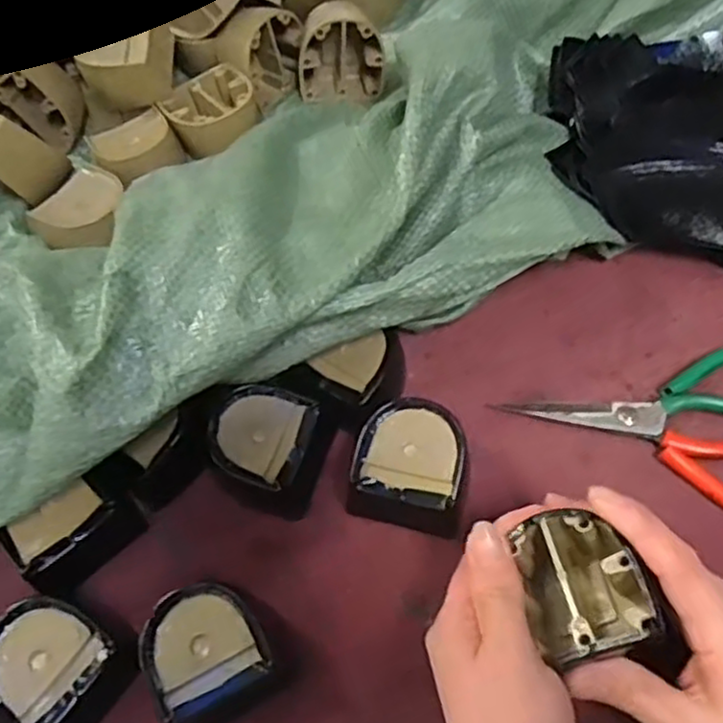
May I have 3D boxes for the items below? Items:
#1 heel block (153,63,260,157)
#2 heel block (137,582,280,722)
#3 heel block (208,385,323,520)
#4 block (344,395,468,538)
[{"bbox_3d":[-0.111,-0.186,0.529,0.063,0.029,0.054,-30,63,-12],"label":"heel block"},{"bbox_3d":[-0.073,0.144,0.353,0.057,0.043,0.061,-26,64,-8],"label":"heel block"},{"bbox_3d":[-0.054,0.049,0.402,0.060,0.044,0.062,7,65,9],"label":"heel block"},{"bbox_3d":[0.028,0.057,0.392,0.061,0.041,0.061,6,65,9],"label":"block"}]

